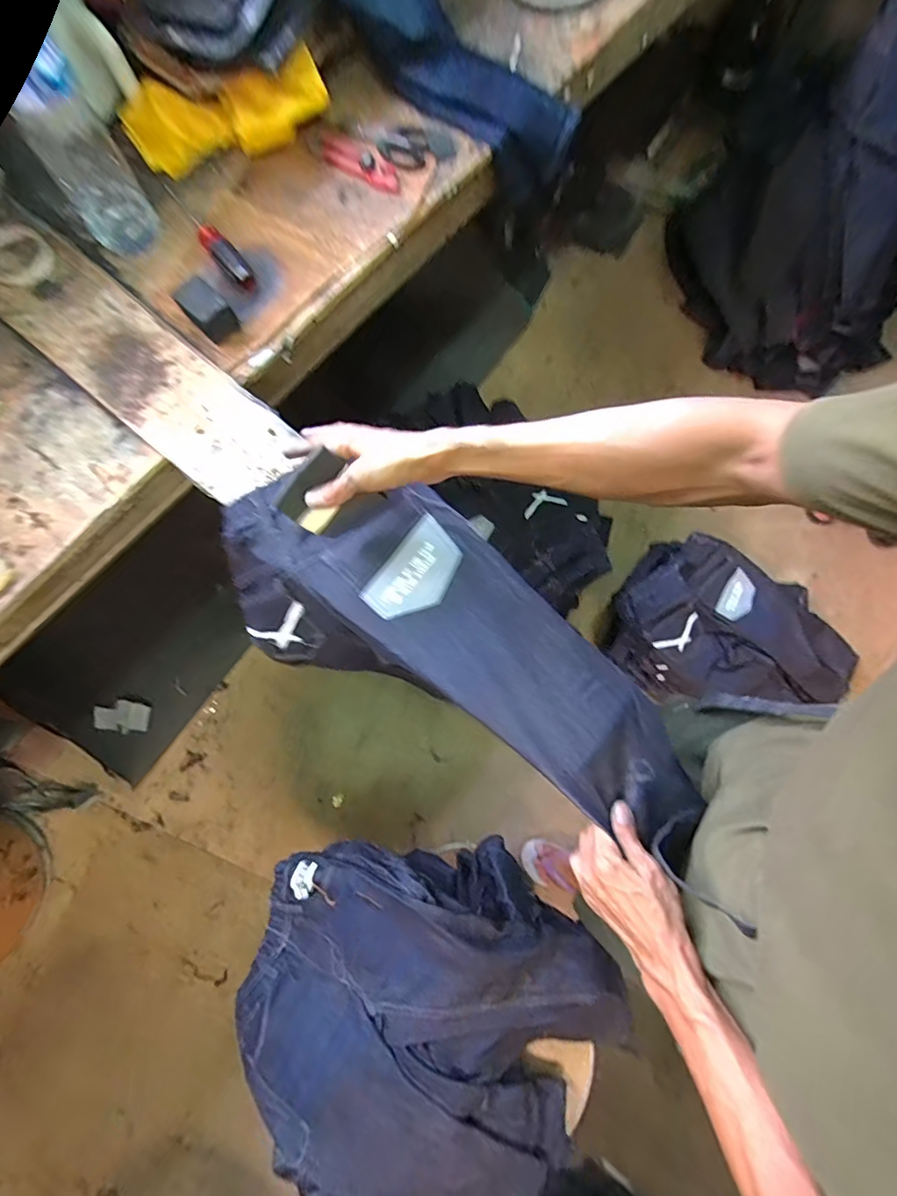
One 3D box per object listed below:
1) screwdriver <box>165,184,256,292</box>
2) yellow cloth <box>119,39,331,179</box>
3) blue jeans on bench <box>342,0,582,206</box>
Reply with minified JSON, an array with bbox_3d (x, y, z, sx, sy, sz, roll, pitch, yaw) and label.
[{"bbox_3d":[-0.331,-0.500,0.677,0.032,0.033,0.220,-37,80,-8],"label":"screwdriver"},{"bbox_3d":[-0.318,-0.694,0.699,0.286,0.076,0.115,-7,77,-2],"label":"yellow cloth"},{"bbox_3d":[0.003,-0.808,0.738,0.438,0.086,0.179,36,79,-18],"label":"blue jeans on bench"}]

